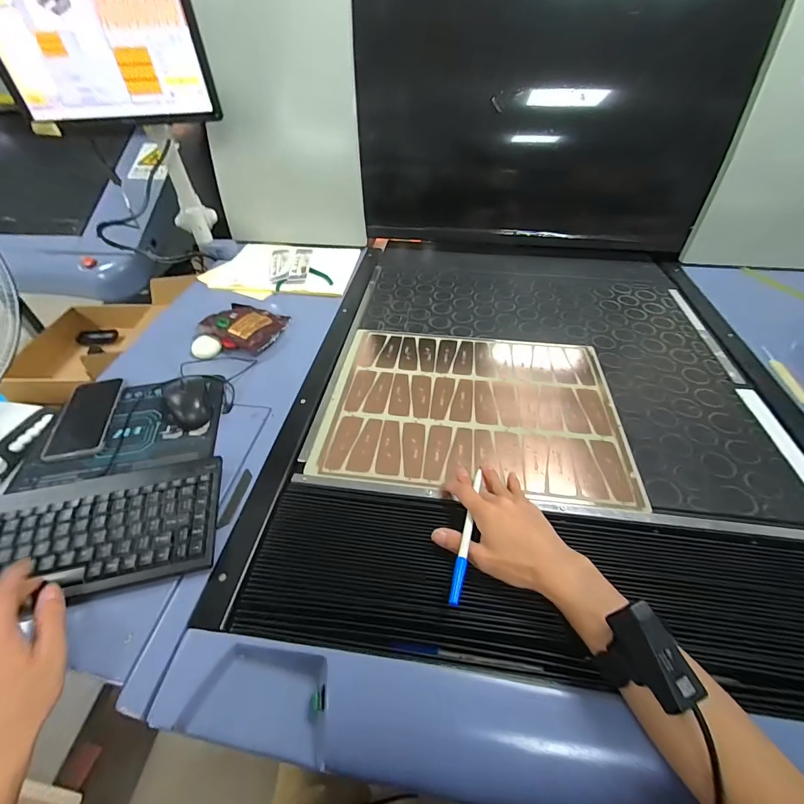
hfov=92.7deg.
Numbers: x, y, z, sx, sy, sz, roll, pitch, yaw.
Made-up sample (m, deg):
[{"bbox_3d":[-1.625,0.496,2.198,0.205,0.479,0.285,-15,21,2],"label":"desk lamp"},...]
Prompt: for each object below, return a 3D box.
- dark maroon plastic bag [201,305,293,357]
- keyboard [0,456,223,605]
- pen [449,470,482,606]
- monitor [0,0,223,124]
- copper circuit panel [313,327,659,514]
[{"bbox_3d":[-0.318,-0.157,0.784,0.156,0.031,0.115,17,48,15],"label":"dark maroon plastic bag"},{"bbox_3d":[-0.365,0.151,0.443,0.289,0.023,0.146,-6,46,-8],"label":"keyboard"},{"bbox_3d":[0.074,0.145,0.431,0.012,0.017,0.170,13,42,11],"label":"pen"},{"bbox_3d":[-0.567,-0.687,0.688,0.377,0.291,0.036,-6,46,-6],"label":"monitor"},{"bbox_3d":[0.113,-0.002,0.624,0.445,0.009,0.346,5,45,5],"label":"copper circuit panel"}]

